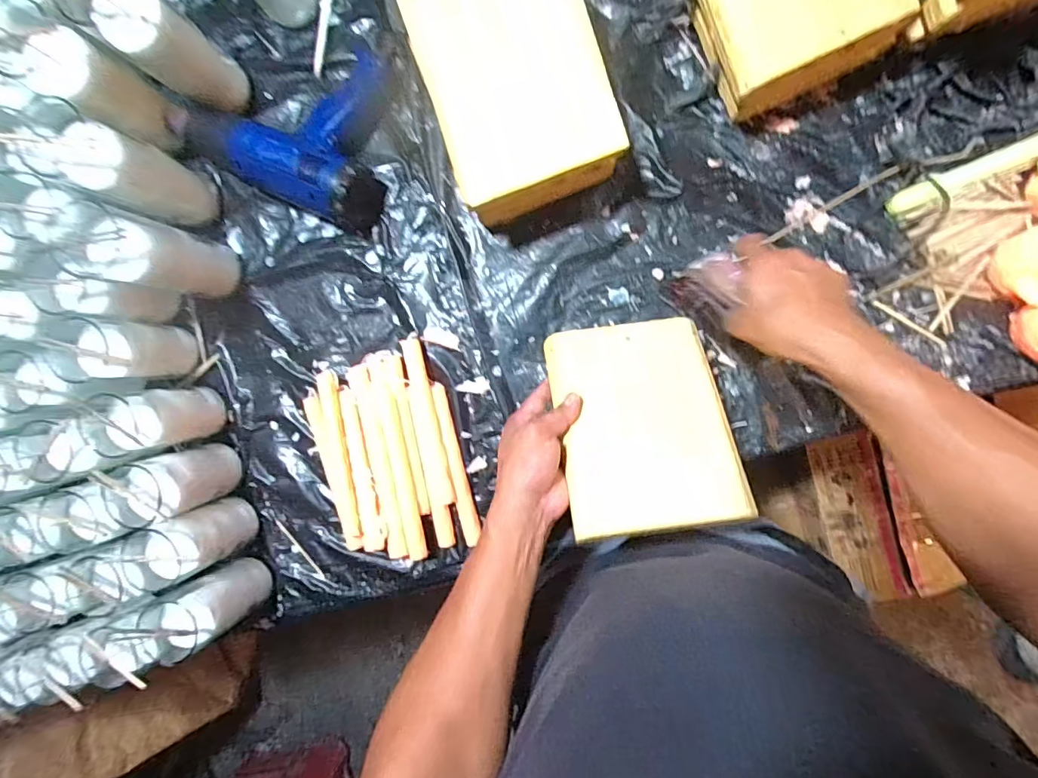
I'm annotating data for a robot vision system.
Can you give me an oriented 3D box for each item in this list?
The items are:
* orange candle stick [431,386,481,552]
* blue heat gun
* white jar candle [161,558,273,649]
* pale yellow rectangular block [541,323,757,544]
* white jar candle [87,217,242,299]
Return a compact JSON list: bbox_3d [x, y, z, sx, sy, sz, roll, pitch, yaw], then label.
[{"bbox_3d":[-0.076,0.090,0.581,0.018,0.014,0.195,-14,91,7],"label":"orange candle stick"},{"bbox_3d":[-0.232,-0.304,0.556,0.193,0.068,0.191,25,95,5],"label":"blue heat gun"},{"bbox_3d":[-0.345,0.243,0.566,0.059,0.126,0.060,0,93,6],"label":"white jar candle"},{"bbox_3d":[0.115,0.024,0.466,0.156,0.012,0.208,-9,64,4],"label":"pale yellow rectangular block"},{"bbox_3d":[-0.396,-0.147,0.541,0.068,0.156,0.068,18,94,5],"label":"white jar candle"}]

